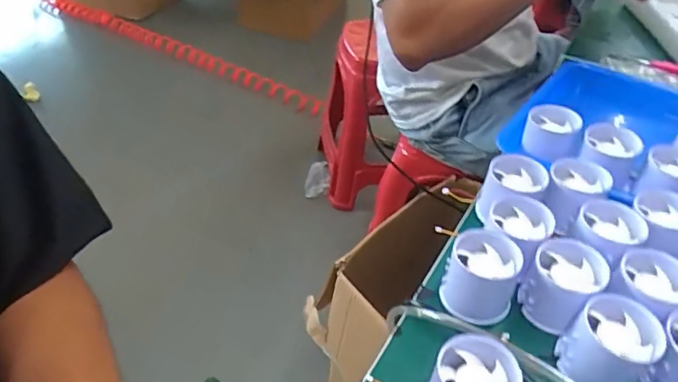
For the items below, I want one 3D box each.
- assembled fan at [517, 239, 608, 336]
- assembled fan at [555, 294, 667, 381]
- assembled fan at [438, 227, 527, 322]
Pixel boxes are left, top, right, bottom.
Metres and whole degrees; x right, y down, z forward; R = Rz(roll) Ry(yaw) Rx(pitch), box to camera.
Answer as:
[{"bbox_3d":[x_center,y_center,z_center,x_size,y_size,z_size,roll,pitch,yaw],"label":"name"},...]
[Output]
[{"bbox_3d":[0.174,0.072,0.416,0.053,0.051,0.047,-32,52,-33],"label":"assembled fan"},{"bbox_3d":[0.188,0.109,0.372,0.052,0.051,0.052,33,49,31],"label":"assembled fan"},{"bbox_3d":[0.112,0.070,0.424,0.054,0.059,0.053,25,46,24],"label":"assembled fan"}]

